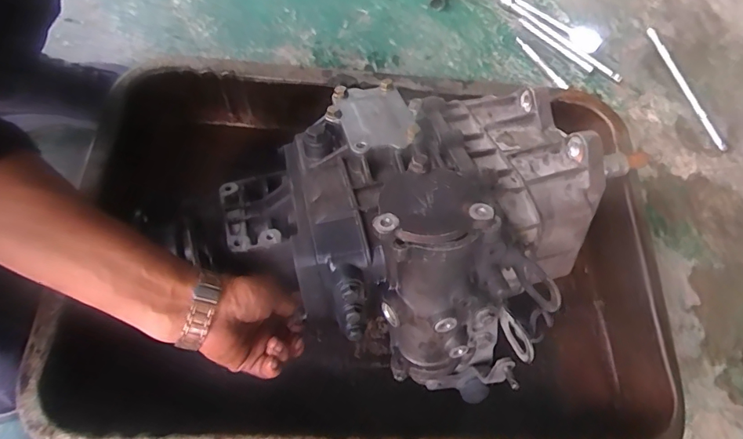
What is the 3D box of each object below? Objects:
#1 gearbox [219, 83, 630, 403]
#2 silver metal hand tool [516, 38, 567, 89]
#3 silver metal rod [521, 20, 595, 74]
[{"bbox_3d":[0.048,-0.027,0.442,0.318,0.216,0.288,32,69,10],"label":"gearbox"},{"bbox_3d":[0.282,-0.260,0.743,0.012,0.004,0.122,-30,72,-14],"label":"silver metal hand tool"},{"bbox_3d":[0.310,-0.296,0.758,0.016,0.004,0.150,-41,75,-17],"label":"silver metal rod"}]

